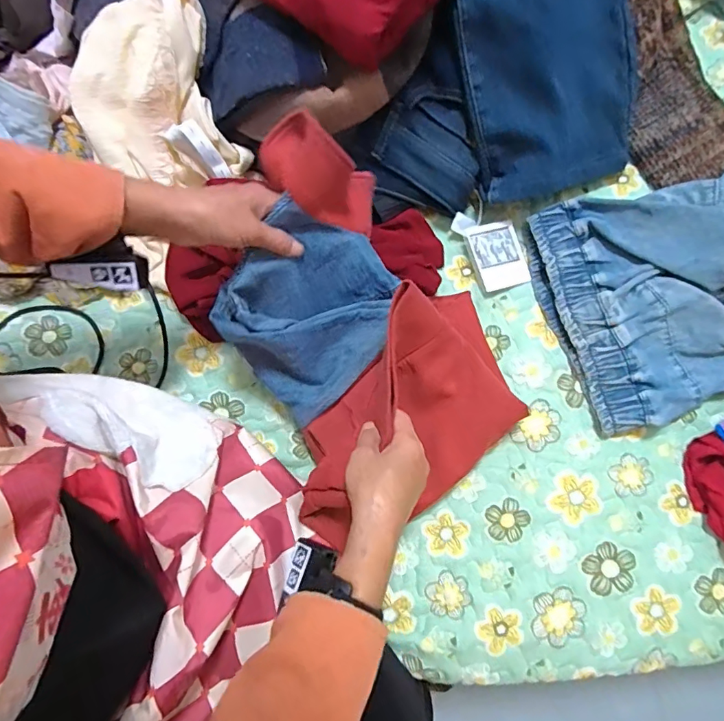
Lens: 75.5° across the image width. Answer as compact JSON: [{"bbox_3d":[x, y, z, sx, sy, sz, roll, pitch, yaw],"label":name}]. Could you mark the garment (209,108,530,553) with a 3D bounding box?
[{"bbox_3d":[-0.004,-0.038,0.447,0.231,0.123,0.360,-25,79,-4],"label":"garment"}]

